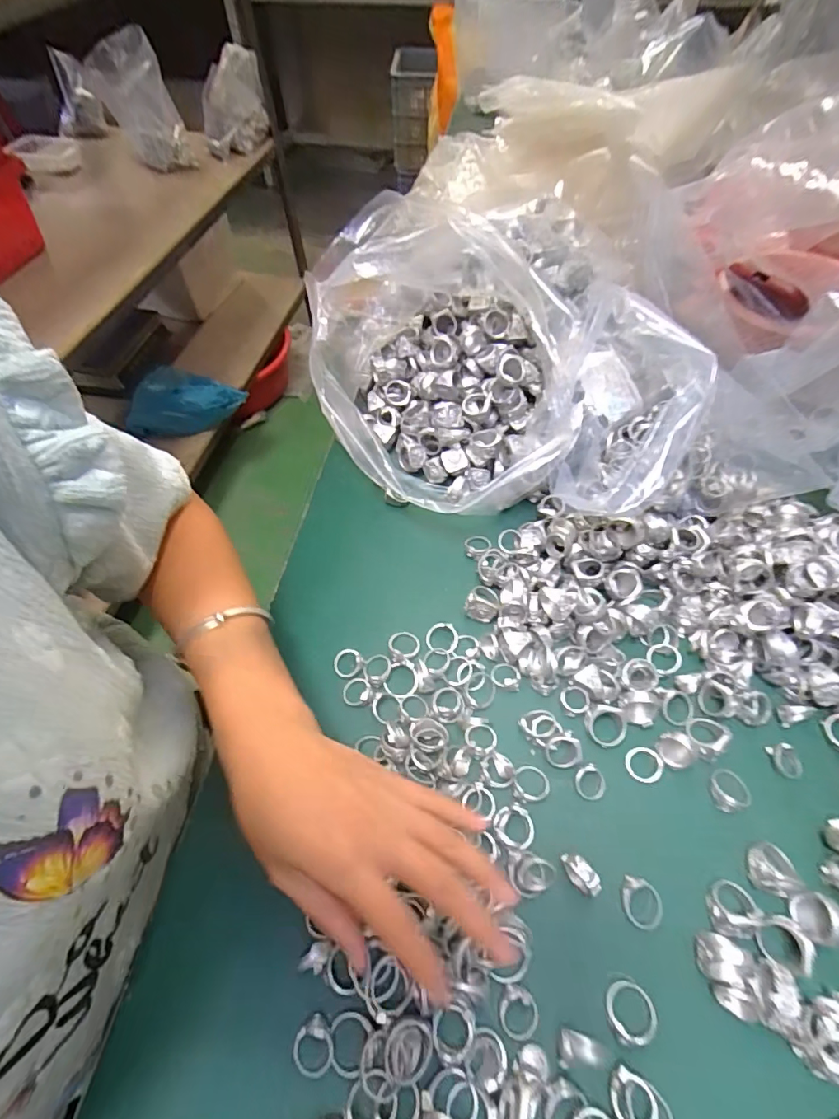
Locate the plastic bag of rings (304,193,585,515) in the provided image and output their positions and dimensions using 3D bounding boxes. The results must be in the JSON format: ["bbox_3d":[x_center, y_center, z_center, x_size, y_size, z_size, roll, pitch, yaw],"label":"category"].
[{"bbox_3d":[0.018,-0.178,0.443,0.242,0.169,0.253,6,57,7],"label":"plastic bag of rings"}]

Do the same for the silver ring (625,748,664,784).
[{"bbox_3d":[0.151,0.139,0.329,0.023,0.006,0.022,-1,56,2],"label":"silver ring"}]

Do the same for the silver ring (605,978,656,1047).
[{"bbox_3d":[0.112,0.241,0.260,0.026,0.004,0.025,5,42,-5],"label":"silver ring"}]

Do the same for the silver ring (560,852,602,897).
[{"bbox_3d":[0.095,0.187,0.290,0.010,0.025,0.024,-30,60,-16],"label":"silver ring"}]

